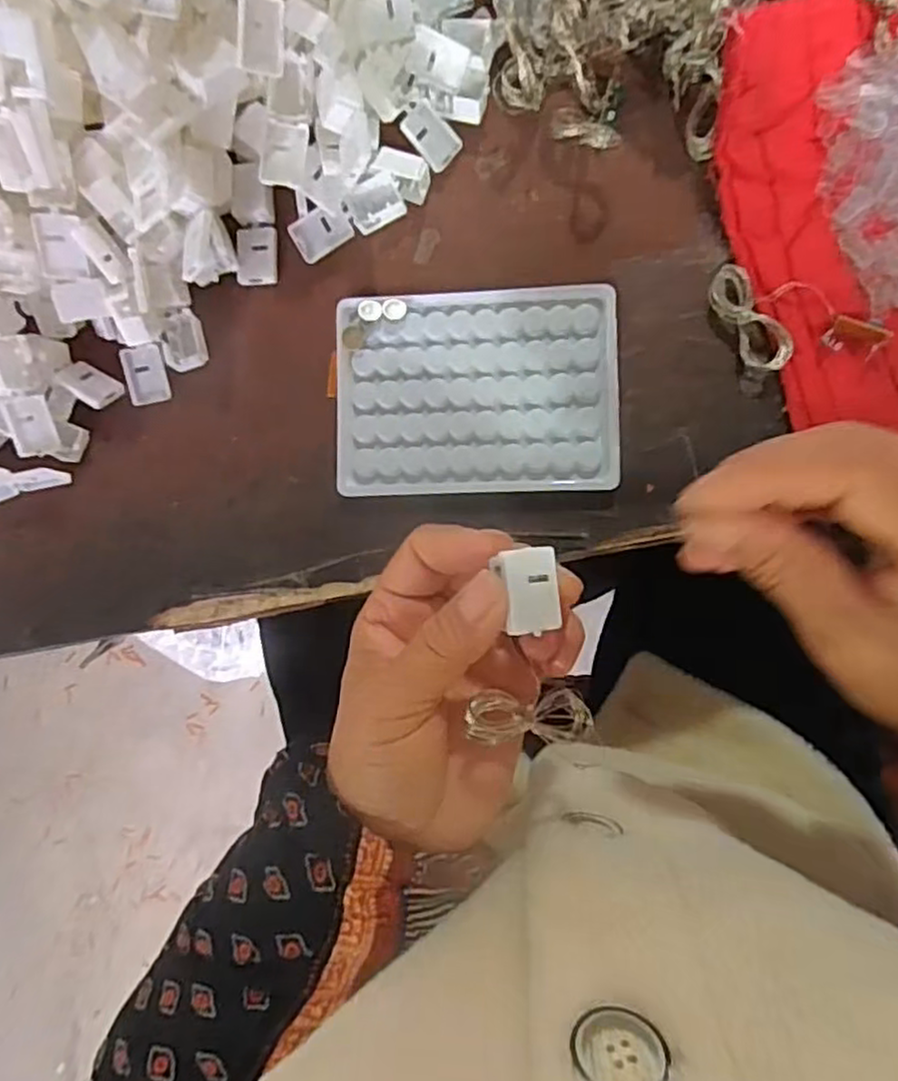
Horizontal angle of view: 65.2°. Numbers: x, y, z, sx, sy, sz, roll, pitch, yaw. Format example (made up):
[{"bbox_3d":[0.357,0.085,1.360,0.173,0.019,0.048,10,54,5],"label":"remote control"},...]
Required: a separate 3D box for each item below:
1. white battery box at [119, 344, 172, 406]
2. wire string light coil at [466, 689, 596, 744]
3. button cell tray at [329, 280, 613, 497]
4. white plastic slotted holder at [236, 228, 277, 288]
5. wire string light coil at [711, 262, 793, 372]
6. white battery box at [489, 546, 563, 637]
[{"bbox_3d":[-0.149,-0.082,0.344,0.020,0.008,0.026,-9,86,6],"label":"white battery box"},{"bbox_3d":[0.030,0.061,0.243,0.048,0.009,0.016,7,87,-31],"label":"wire string light coil"},{"bbox_3d":[0.012,-0.070,0.329,0.129,0.007,0.094,-1,87,6],"label":"button cell tray"},{"bbox_3d":[-0.094,-0.140,0.345,0.020,0.004,0.028,-1,87,6],"label":"white plastic slotted holder"},{"bbox_3d":[0.134,-0.099,0.314,0.019,0.007,0.051,-30,84,4],"label":"wire string light coil"},{"bbox_3d":[0.024,0.016,0.228,0.020,0.011,0.025,-3,84,-25],"label":"white battery box"}]

